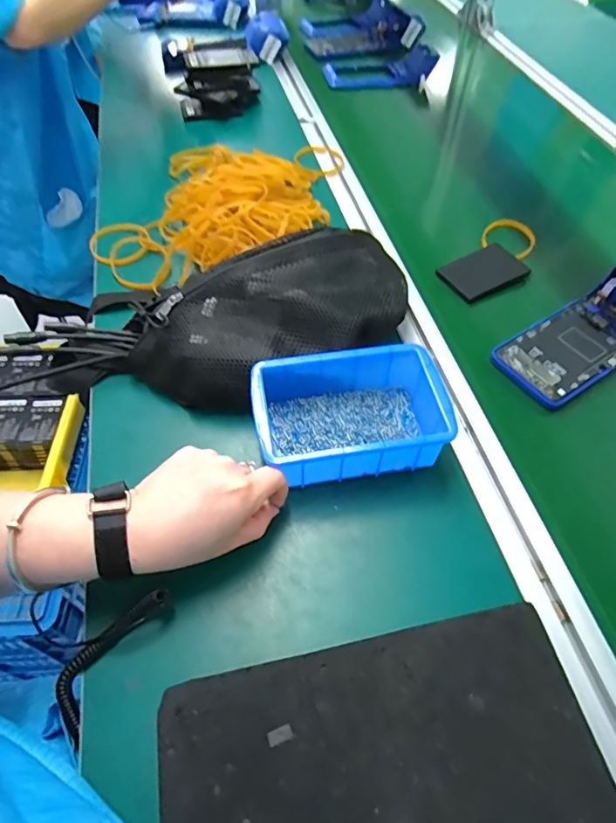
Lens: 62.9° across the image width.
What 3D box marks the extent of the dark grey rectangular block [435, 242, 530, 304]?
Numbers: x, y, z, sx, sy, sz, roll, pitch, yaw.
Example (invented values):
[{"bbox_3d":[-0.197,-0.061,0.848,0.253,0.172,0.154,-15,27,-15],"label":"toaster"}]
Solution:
[{"bbox_3d":[0.196,-0.156,0.561,0.101,0.012,0.059,-26,58,-18],"label":"dark grey rectangular block"}]

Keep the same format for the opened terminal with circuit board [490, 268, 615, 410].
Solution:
[{"bbox_3d":[0.284,-0.087,0.489,0.213,0.044,0.082,-27,59,-19],"label":"opened terminal with circuit board"}]

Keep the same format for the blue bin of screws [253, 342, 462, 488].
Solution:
[{"bbox_3d":[0.035,0.004,0.407,0.151,0.050,0.096,-7,54,-6],"label":"blue bin of screws"}]

